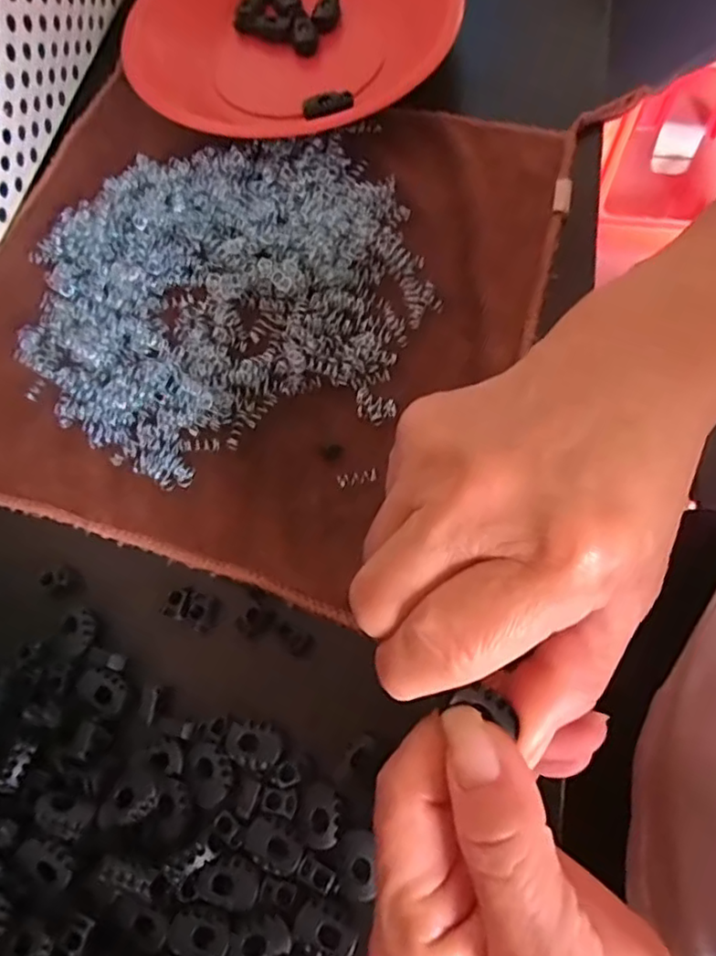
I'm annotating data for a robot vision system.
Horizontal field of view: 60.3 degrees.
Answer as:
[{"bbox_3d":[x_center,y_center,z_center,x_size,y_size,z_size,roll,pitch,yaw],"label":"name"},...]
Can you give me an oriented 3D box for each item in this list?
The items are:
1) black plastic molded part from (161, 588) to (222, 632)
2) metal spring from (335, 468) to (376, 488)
[{"bbox_3d":[-0.070,0.054,0.259,0.023,0.005,0.014,19,73,14],"label":"black plastic molded part"},{"bbox_3d":[-0.001,0.000,0.274,0.017,0.006,0.007,-9,68,4],"label":"metal spring"}]

